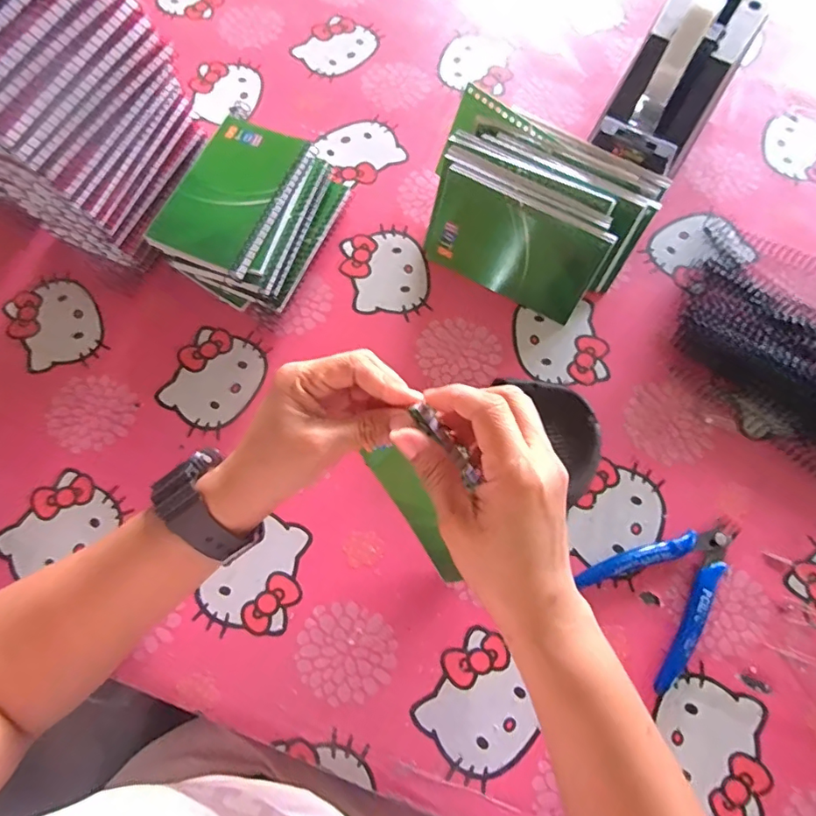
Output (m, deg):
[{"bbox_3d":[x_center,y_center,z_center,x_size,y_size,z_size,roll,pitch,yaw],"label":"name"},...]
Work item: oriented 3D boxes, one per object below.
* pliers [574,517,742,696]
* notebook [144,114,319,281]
[{"bbox_3d":[0.186,0.120,0.348,0.114,0.016,0.083,-33,74,-11],"label":"pliers"},{"bbox_3d":[-0.140,-0.171,0.405,0.083,0.011,0.132,21,72,7],"label":"notebook"}]

